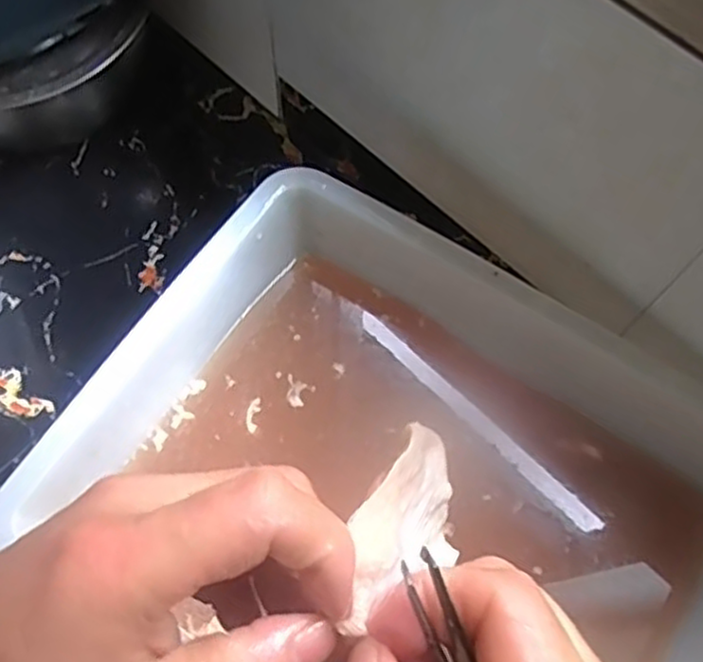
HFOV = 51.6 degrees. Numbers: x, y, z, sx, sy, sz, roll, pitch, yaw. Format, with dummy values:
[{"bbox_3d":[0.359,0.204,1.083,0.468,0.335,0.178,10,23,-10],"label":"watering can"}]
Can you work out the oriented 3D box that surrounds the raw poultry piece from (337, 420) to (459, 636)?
[{"bbox_3d":[0.017,0.061,0.216,0.030,0.038,0.060,30,70,10],"label":"raw poultry piece"}]

